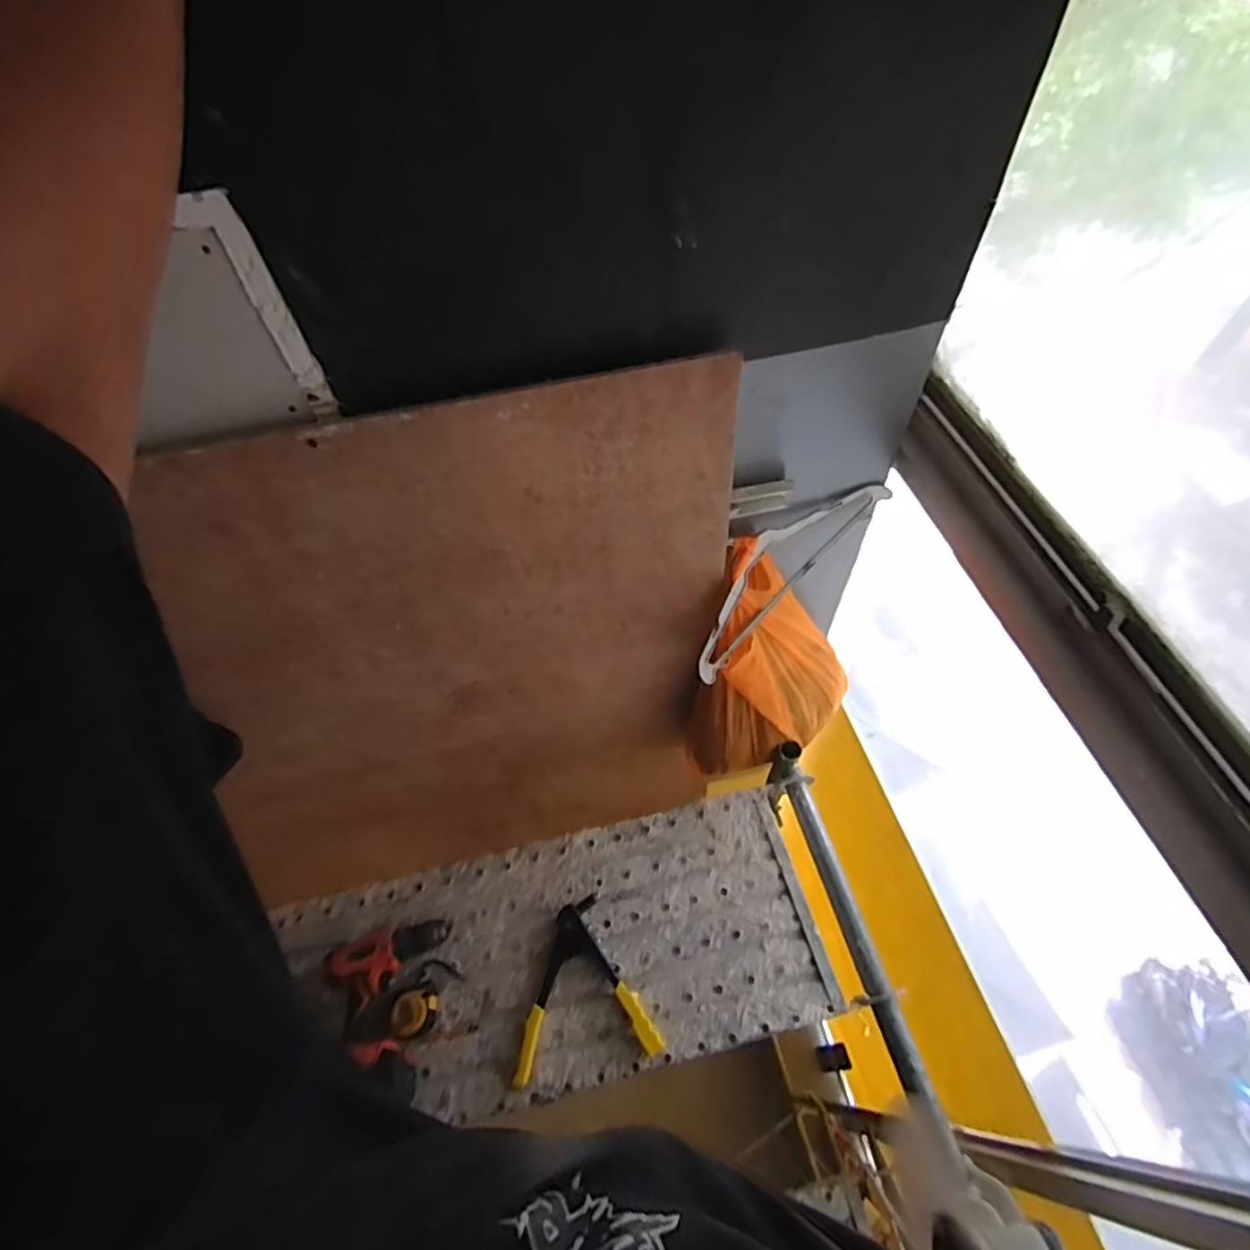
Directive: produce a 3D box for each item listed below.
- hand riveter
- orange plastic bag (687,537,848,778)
[{"bbox_3d":[-0.075,0.564,1.002,0.215,0.025,0.232,-11,56,-4],"label":"hand riveter"},{"bbox_3d":[0.263,0.099,1.114,0.251,0.449,0.213,16,58,14],"label":"orange plastic bag"}]

